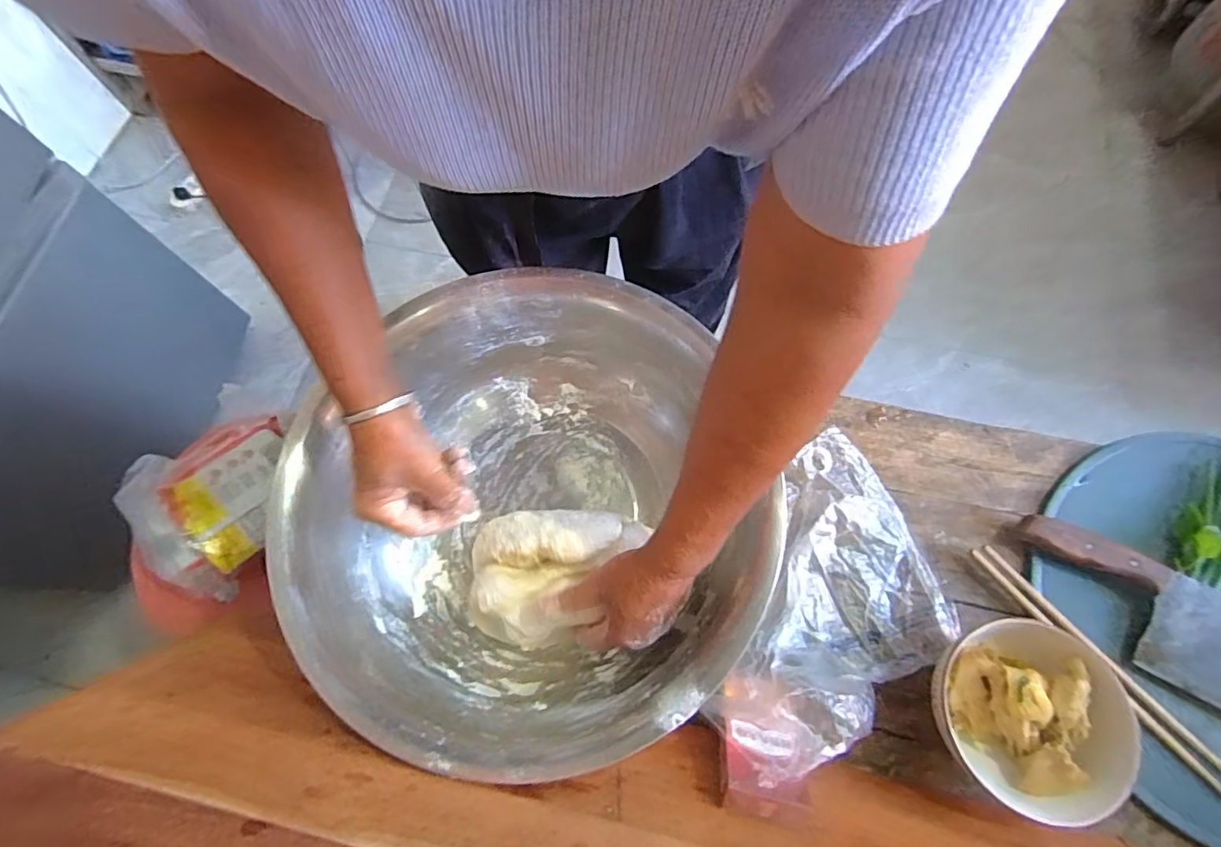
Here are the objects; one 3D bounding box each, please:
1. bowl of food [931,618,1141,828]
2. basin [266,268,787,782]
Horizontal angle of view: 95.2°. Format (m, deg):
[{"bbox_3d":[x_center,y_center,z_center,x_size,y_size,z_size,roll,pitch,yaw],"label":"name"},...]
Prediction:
[{"bbox_3d":[0.327,0.229,0.450,0.128,0.064,0.135,0,70,1],"label":"bowl of food"},{"bbox_3d":[-0.072,0.075,0.494,0.363,0.138,0.375,0,70,1],"label":"basin"}]

